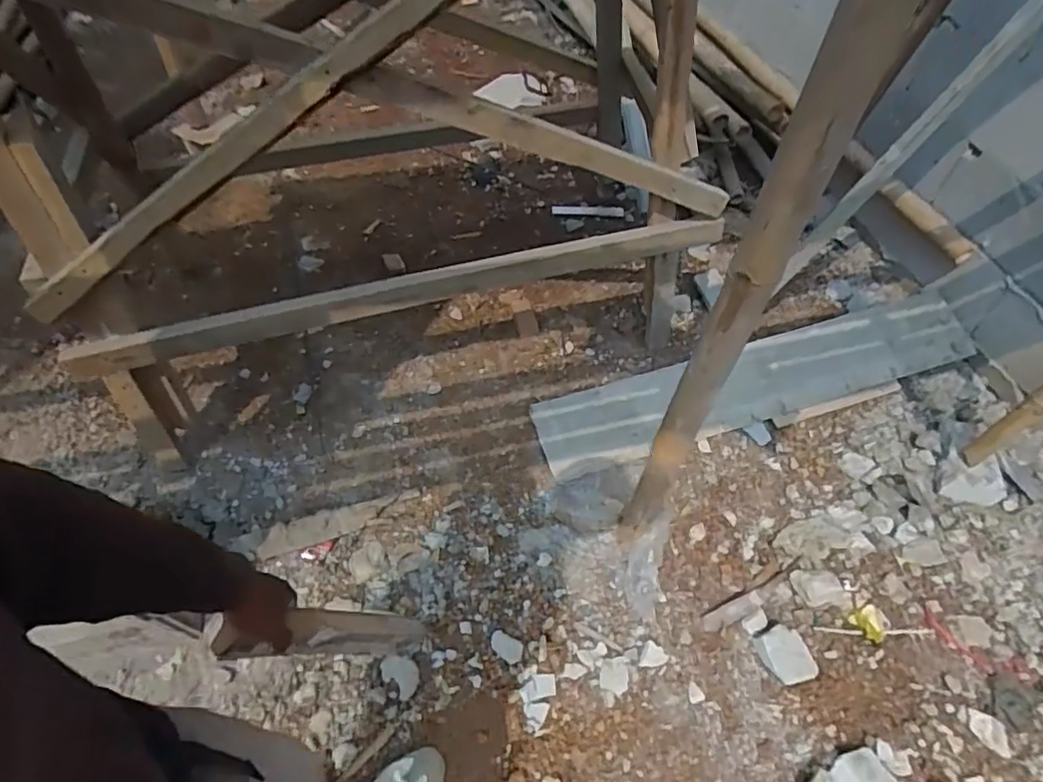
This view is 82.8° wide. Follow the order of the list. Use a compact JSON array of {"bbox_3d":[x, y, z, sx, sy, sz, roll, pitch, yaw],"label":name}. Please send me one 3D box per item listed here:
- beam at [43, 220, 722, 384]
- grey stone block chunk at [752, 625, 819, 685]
[{"bbox_3d":[-0.248,-0.226,1.375,1.508,0.082,0.055,-13,55,-9],"label":"beam"},{"bbox_3d":[0.565,0.563,1.259,0.097,0.024,0.111,-19,56,-12],"label":"grey stone block chunk"}]

